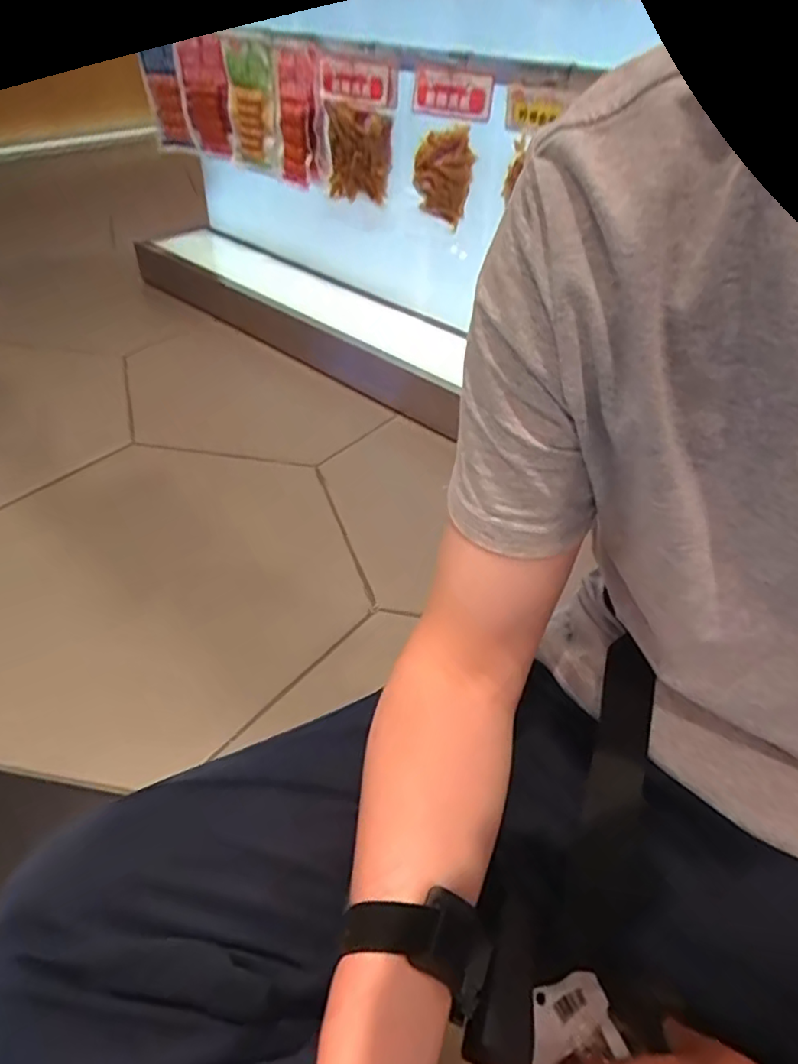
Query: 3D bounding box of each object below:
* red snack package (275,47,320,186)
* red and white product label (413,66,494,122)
[{"bbox_3d":[-0.199,-0.783,1.146,0.037,0.201,0.156,-22,49,-25],"label":"red snack package"},{"bbox_3d":[0.077,-0.662,0.921,0.145,0.057,0.010,30,38,28],"label":"red and white product label"}]

